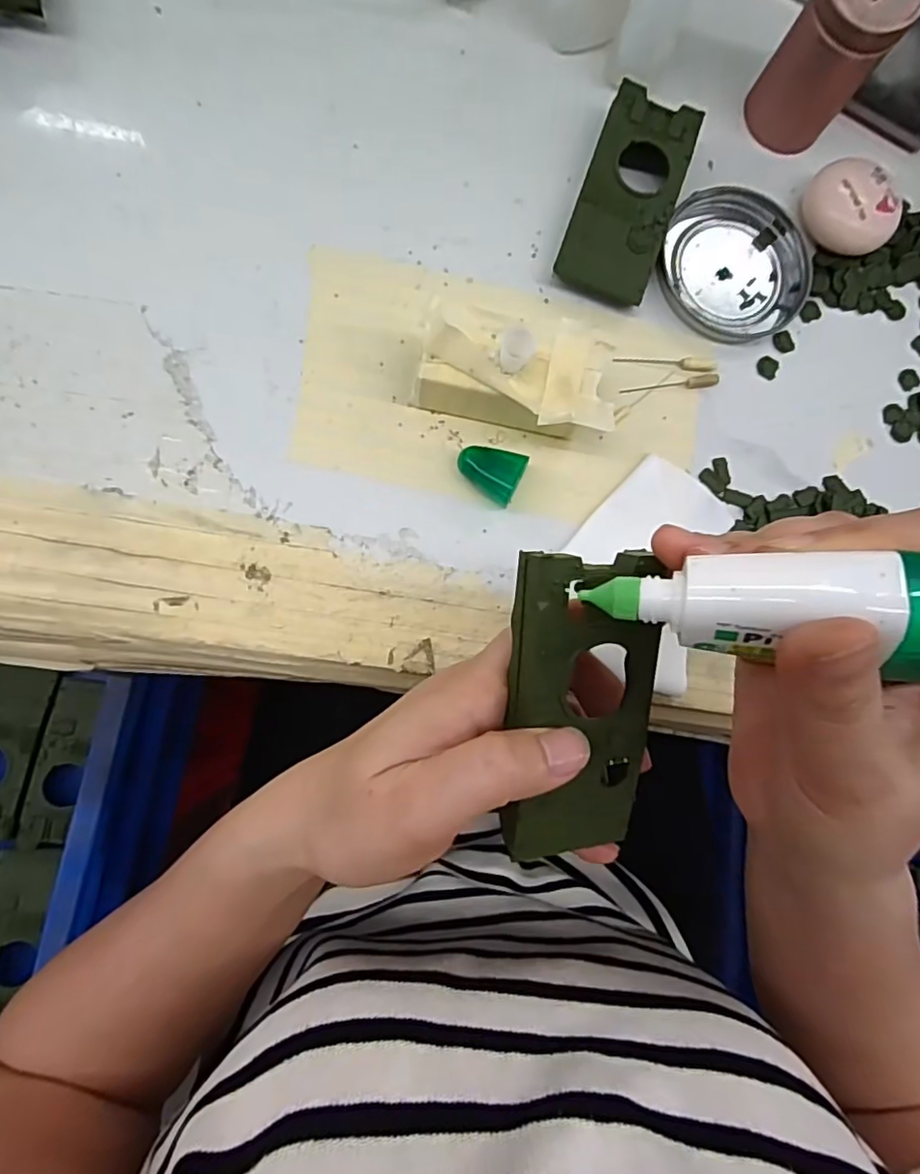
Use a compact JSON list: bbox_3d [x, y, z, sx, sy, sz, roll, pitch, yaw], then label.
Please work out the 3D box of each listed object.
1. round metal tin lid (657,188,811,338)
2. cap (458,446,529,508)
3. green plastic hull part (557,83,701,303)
[{"bbox_3d":[0.143,-0.168,0.304,0.076,0.009,0.076,1,84,-6],"label":"round metal tin lid"},{"bbox_3d":[0.013,-0.053,0.270,0.029,0.020,0.026,25,82,-3],"label":"cap"},{"bbox_3d":[0.083,-0.193,0.293,0.045,0.019,0.100,19,82,-4],"label":"green plastic hull part"}]

